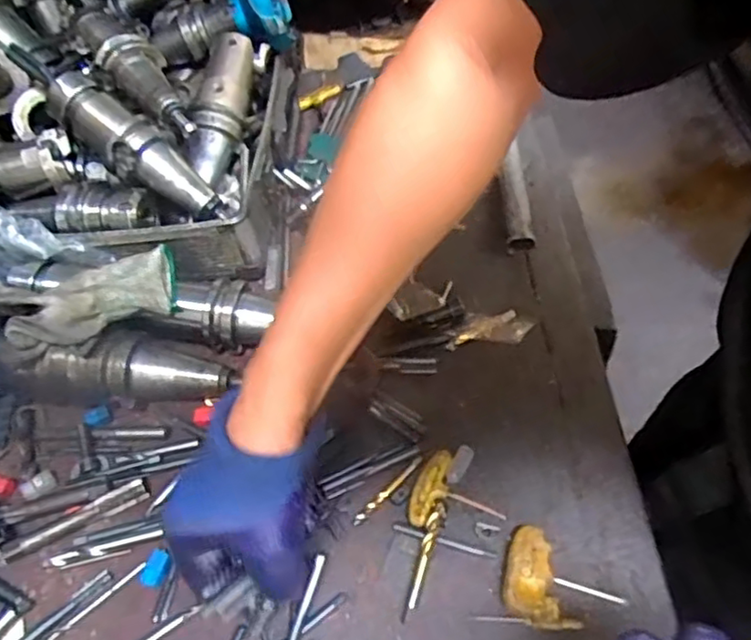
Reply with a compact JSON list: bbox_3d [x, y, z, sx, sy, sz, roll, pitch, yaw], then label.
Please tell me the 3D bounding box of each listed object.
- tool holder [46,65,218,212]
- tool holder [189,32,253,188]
[{"bbox_3d":[-0.215,-0.156,0.554,0.171,0.047,0.047,37,61,3],"label":"tool holder"},{"bbox_3d":[-0.149,-0.207,0.605,0.047,0.047,0.151,5,76,10],"label":"tool holder"}]

